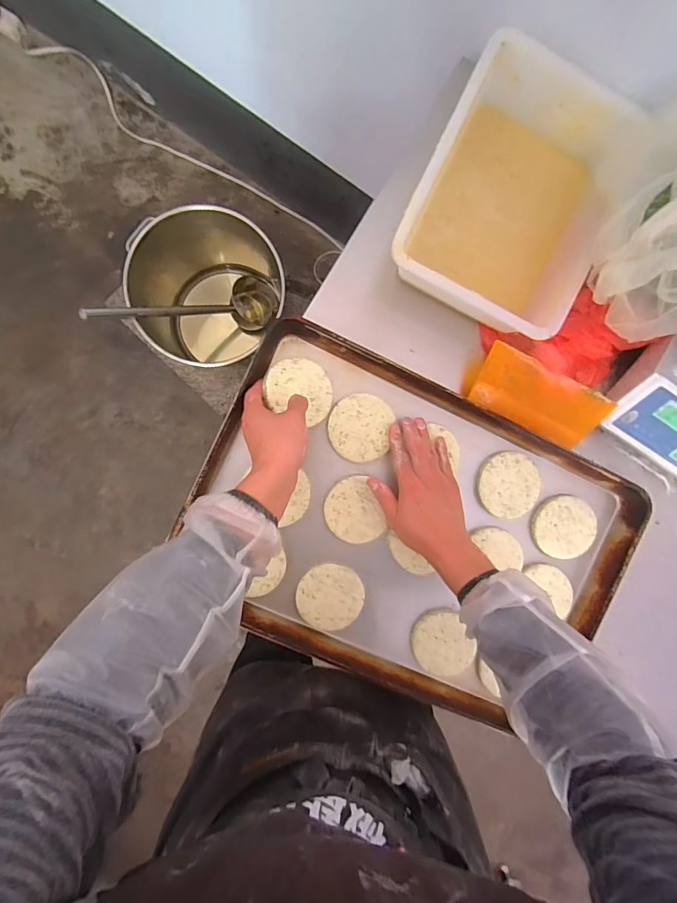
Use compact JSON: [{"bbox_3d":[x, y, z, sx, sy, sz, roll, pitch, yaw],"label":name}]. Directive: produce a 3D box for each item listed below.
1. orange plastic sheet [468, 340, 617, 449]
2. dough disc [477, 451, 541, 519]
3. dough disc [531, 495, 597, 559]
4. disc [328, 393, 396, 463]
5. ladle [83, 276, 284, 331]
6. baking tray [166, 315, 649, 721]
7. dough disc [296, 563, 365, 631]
[{"bbox_3d":[0.279,-0.072,0.579,0.182,0.010,0.082,26,116,-4],"label":"orange plastic sheet"},{"bbox_3d":[0.249,0.049,0.611,0.087,0.015,0.093,0,93,-6],"label":"dough disc"},{"bbox_3d":[0.337,0.112,0.622,0.093,0.016,0.089,0,93,-6],"label":"dough disc"},{"bbox_3d":[0.031,-0.033,0.585,0.085,0.008,0.092,11,92,-6],"label":"disc"},{"bbox_3d":[-0.372,-0.390,1.112,0.134,0.604,0.127,-16,98,38],"label":"ladle"},{"bbox_3d":[0.106,0.118,0.597,0.597,0.060,0.401,24,90,-9],"label":"baking tray"},{"bbox_3d":[-0.012,0.207,0.589,0.091,0.014,0.091,0,93,-6],"label":"dough disc"}]

